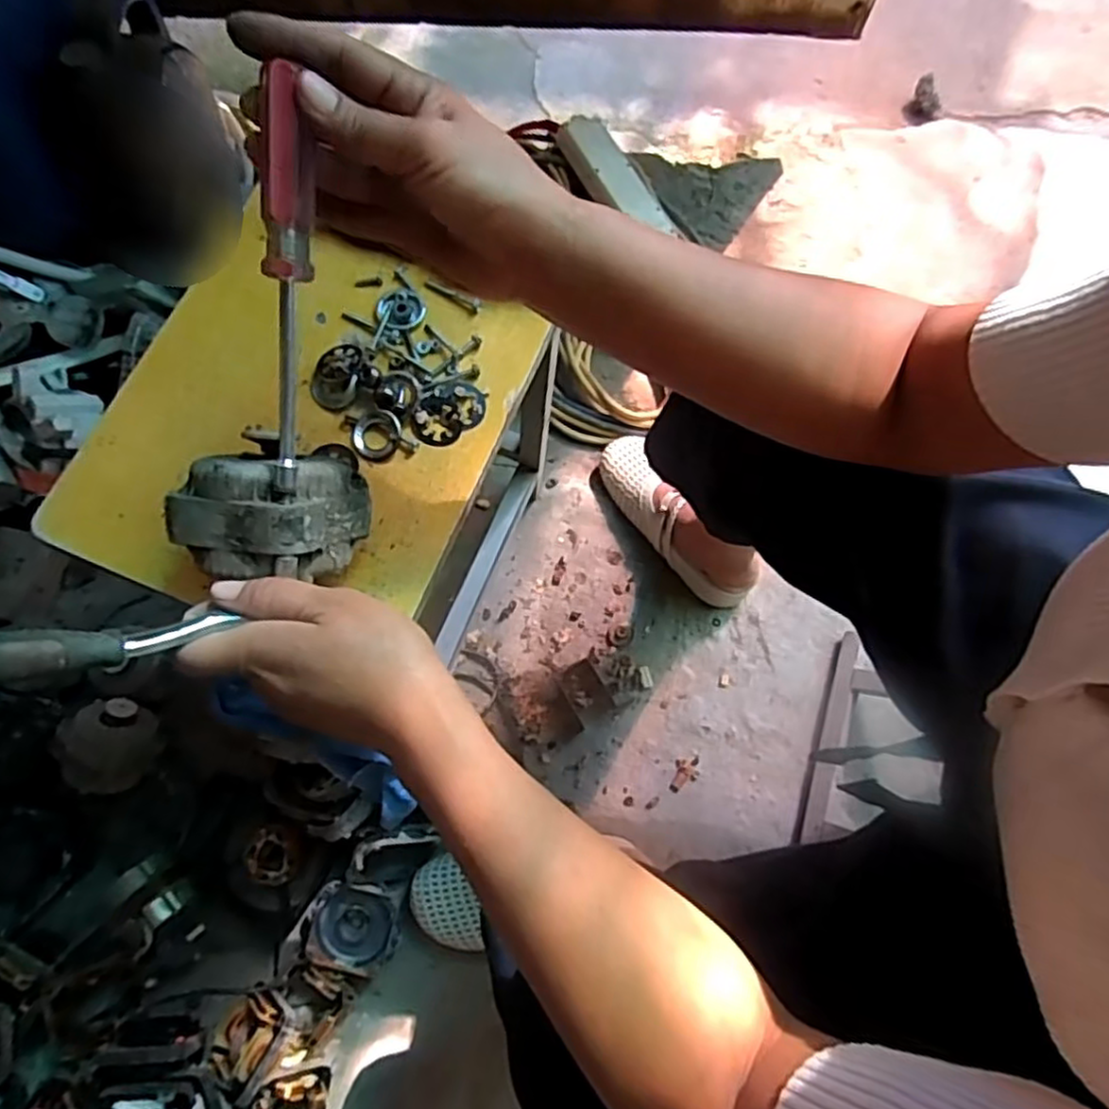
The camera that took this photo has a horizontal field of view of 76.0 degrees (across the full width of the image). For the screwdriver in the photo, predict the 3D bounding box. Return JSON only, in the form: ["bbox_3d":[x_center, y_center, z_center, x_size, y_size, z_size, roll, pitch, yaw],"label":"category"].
[{"bbox_3d":[-0.119,-0.122,0.318,0.017,0.016,0.159,10,112,2],"label":"screwdriver"}]

